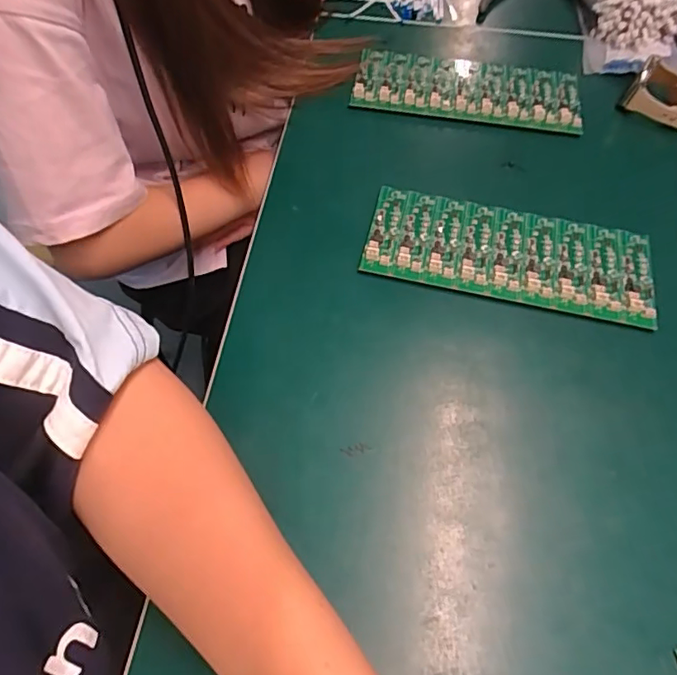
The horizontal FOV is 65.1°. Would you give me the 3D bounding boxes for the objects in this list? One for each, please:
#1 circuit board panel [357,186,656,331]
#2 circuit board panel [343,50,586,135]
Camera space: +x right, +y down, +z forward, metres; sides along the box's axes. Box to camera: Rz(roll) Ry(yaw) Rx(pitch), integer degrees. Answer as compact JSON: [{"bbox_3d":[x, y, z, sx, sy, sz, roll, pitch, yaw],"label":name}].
[{"bbox_3d":[0.118,-0.061,0.372,0.192,0.006,0.081,12,59,8],"label":"circuit board panel"},{"bbox_3d":[0.111,-0.217,0.462,0.190,0.006,0.080,11,59,7],"label":"circuit board panel"}]

